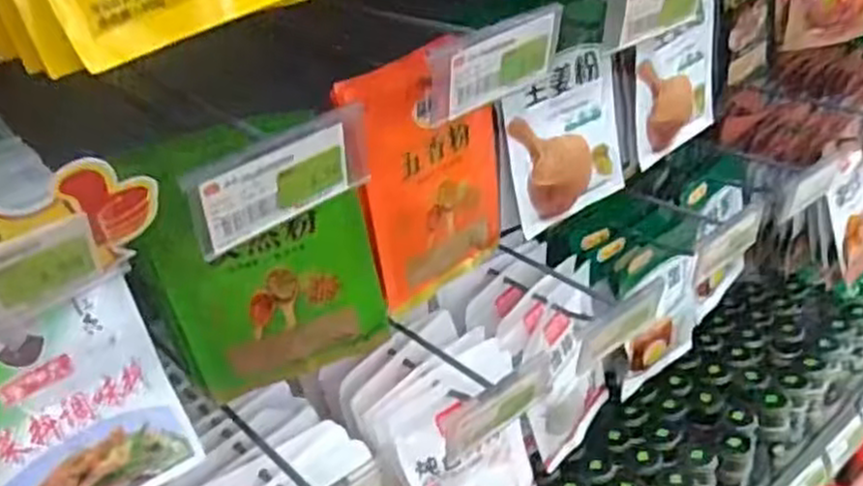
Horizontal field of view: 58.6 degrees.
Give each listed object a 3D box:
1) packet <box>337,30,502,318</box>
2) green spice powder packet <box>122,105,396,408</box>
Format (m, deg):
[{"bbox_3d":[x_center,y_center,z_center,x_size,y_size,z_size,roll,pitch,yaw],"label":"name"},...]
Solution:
[{"bbox_3d":[0.001,-0.046,0.535,0.023,0.173,0.125,22,42,38],"label":"packet"},{"bbox_3d":[-0.102,0.009,0.468,0.136,0.166,0.027,-18,28,-8],"label":"green spice powder packet"}]

